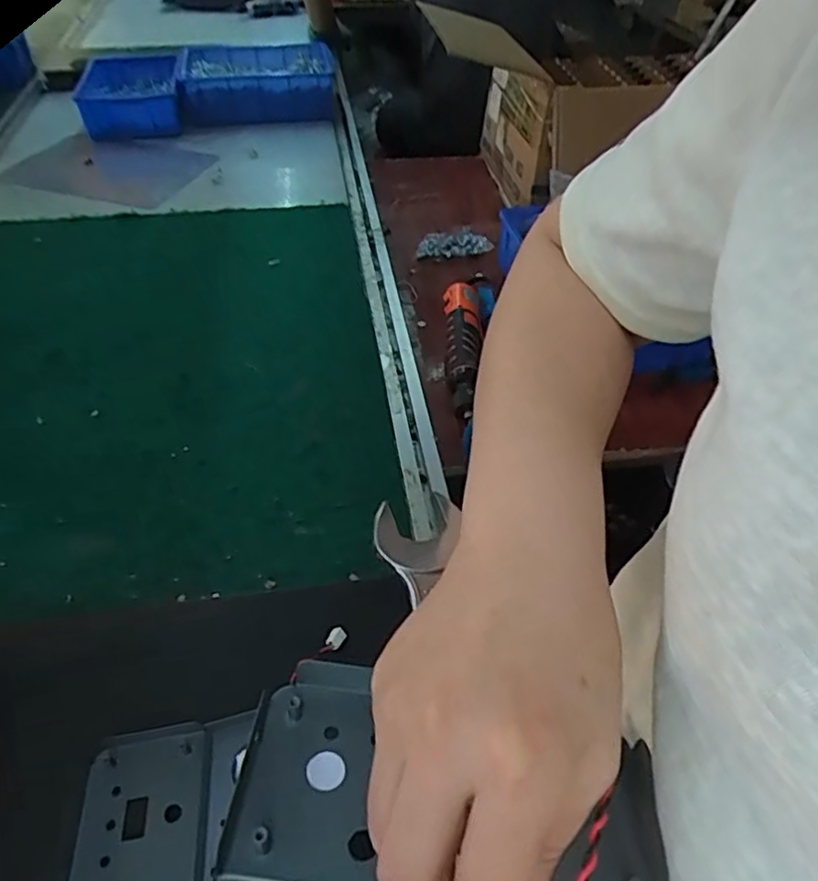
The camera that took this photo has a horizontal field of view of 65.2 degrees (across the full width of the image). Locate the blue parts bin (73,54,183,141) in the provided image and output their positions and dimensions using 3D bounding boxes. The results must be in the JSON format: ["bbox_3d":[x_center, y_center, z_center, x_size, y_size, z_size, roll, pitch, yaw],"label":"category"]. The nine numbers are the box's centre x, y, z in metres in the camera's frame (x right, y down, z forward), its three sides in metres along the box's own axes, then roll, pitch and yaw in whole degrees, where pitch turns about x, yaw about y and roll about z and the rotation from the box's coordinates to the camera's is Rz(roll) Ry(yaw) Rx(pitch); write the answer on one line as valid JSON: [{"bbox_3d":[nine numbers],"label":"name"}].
[{"bbox_3d":[-0.564,-0.699,1.305,0.192,0.079,0.288,-10,47,-9],"label":"blue parts bin"}]

